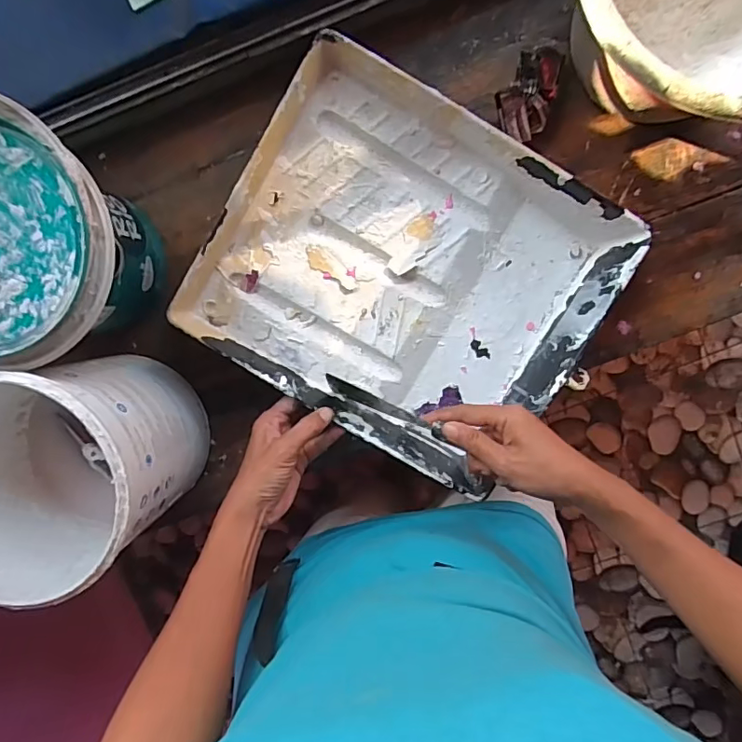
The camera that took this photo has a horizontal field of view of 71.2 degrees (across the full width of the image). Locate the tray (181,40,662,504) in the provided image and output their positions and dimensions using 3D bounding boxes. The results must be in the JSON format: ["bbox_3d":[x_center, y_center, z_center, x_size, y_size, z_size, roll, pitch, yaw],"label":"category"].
[{"bbox_3d":[0.034,-0.088,0.488,0.333,0.081,0.287,32,98,-1],"label":"tray"}]

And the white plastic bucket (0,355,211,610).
[{"bbox_3d":[-0.265,0.079,0.469,0.178,0.178,0.172,1,98,4],"label":"white plastic bucket"}]

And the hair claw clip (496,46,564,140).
[{"bbox_3d":[0.145,-0.257,0.482,0.053,0.040,0.080,18,98,1],"label":"hair claw clip"}]

